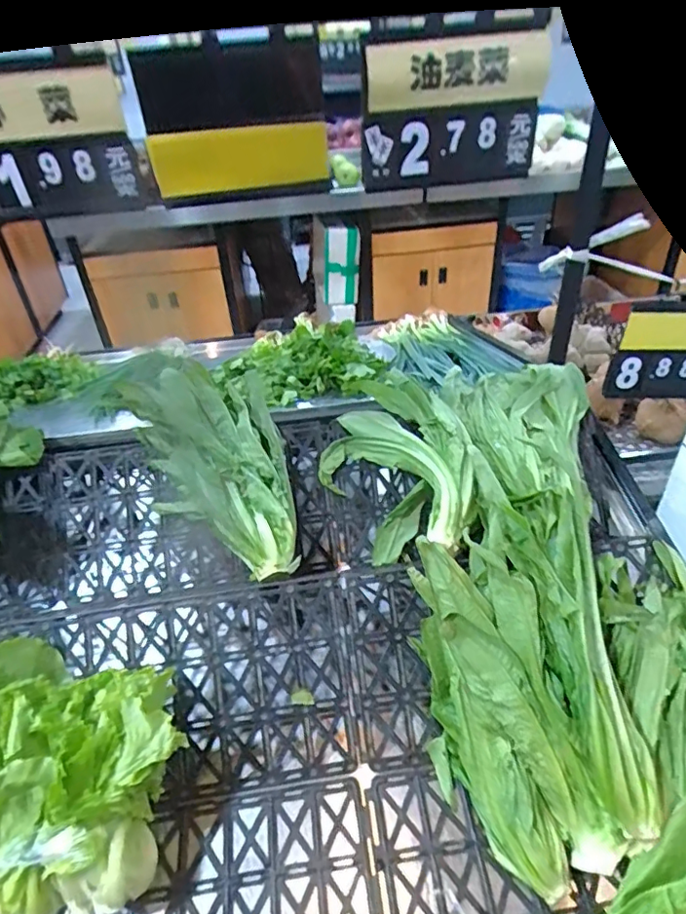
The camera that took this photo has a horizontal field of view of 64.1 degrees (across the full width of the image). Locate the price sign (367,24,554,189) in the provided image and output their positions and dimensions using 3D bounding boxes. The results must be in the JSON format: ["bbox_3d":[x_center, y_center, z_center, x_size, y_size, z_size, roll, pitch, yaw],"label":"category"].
[{"bbox_3d":[0.133,-0.413,0.667,0.212,0.152,0.045,-7,37,-4],"label":"price sign"}]

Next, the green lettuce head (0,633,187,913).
[{"bbox_3d":[-0.272,0.262,0.484,0.245,0.167,0.205,-10,37,-8],"label":"green lettuce head"}]

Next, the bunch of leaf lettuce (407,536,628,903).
[{"bbox_3d":[0.149,0.239,0.544,0.111,0.097,0.310,-12,71,-10],"label":"bunch of leaf lettuce"}]

